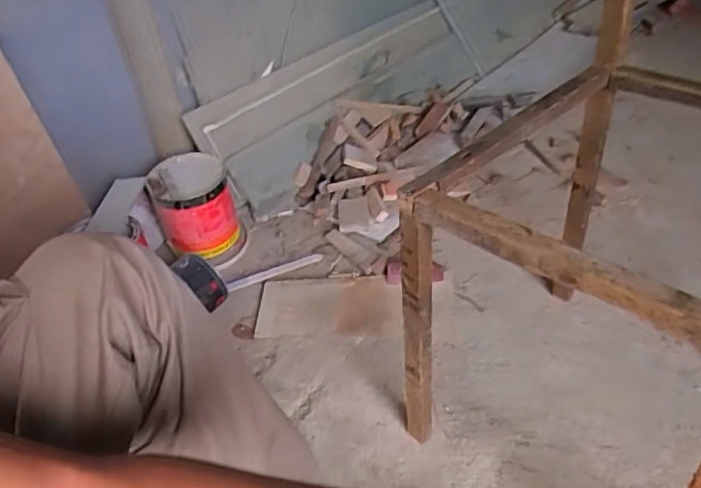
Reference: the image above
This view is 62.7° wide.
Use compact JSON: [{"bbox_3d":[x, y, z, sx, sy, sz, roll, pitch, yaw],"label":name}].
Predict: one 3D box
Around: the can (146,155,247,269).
[{"bbox_3d":[-0.304,-0.069,1.142,0.148,0.172,0.158,-4,40,3],"label":"can"}]

